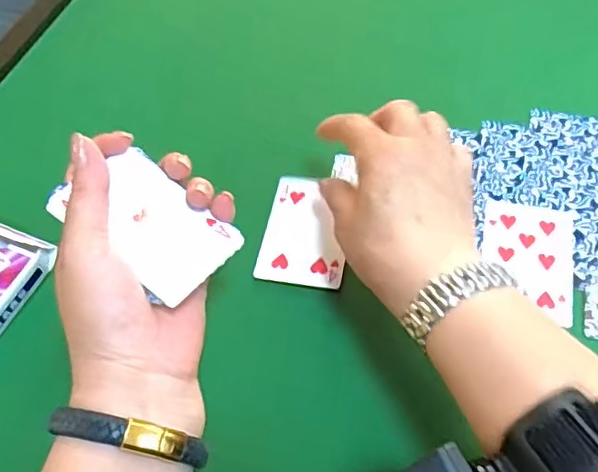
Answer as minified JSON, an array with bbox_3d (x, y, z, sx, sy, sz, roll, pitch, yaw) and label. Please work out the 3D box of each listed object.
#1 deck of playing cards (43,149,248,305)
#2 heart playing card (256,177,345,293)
[{"bbox_3d":[-0.080,-0.007,0.310,0.086,0.005,0.060,41,53,11],"label":"deck of playing cards"},{"bbox_3d":[0.006,-0.005,0.400,0.056,0.004,0.089,6,54,9],"label":"heart playing card"}]

